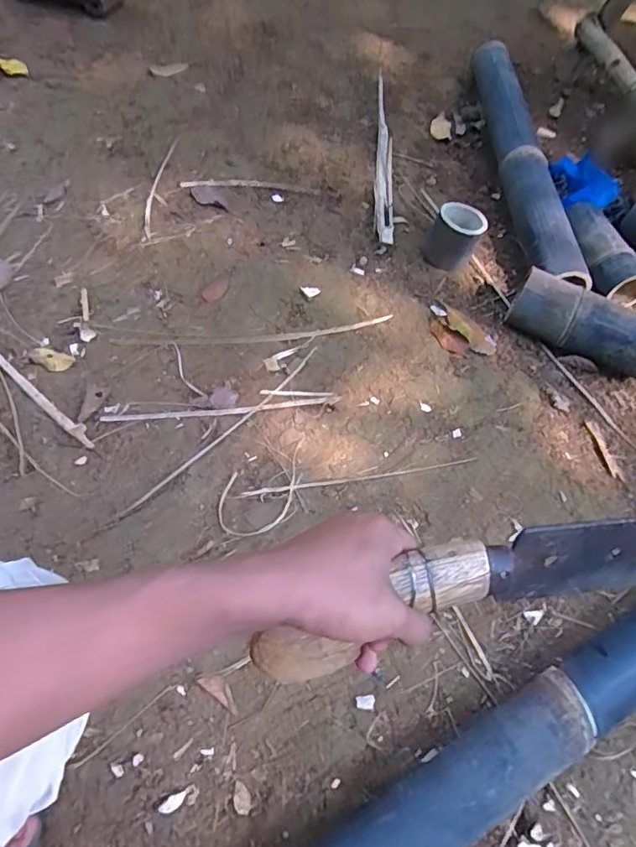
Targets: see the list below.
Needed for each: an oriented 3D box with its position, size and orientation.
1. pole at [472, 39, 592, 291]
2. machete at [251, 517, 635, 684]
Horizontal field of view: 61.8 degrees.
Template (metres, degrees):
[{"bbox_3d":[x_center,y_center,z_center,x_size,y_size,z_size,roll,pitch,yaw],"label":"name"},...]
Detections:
[{"bbox_3d":[0.457,-0.618,1.199,0.115,0.081,0.905,5,57,-1],"label":"pole"},{"bbox_3d":[0.141,0.101,0.367,0.373,0.084,0.036,-9,32,-13],"label":"machete"}]

